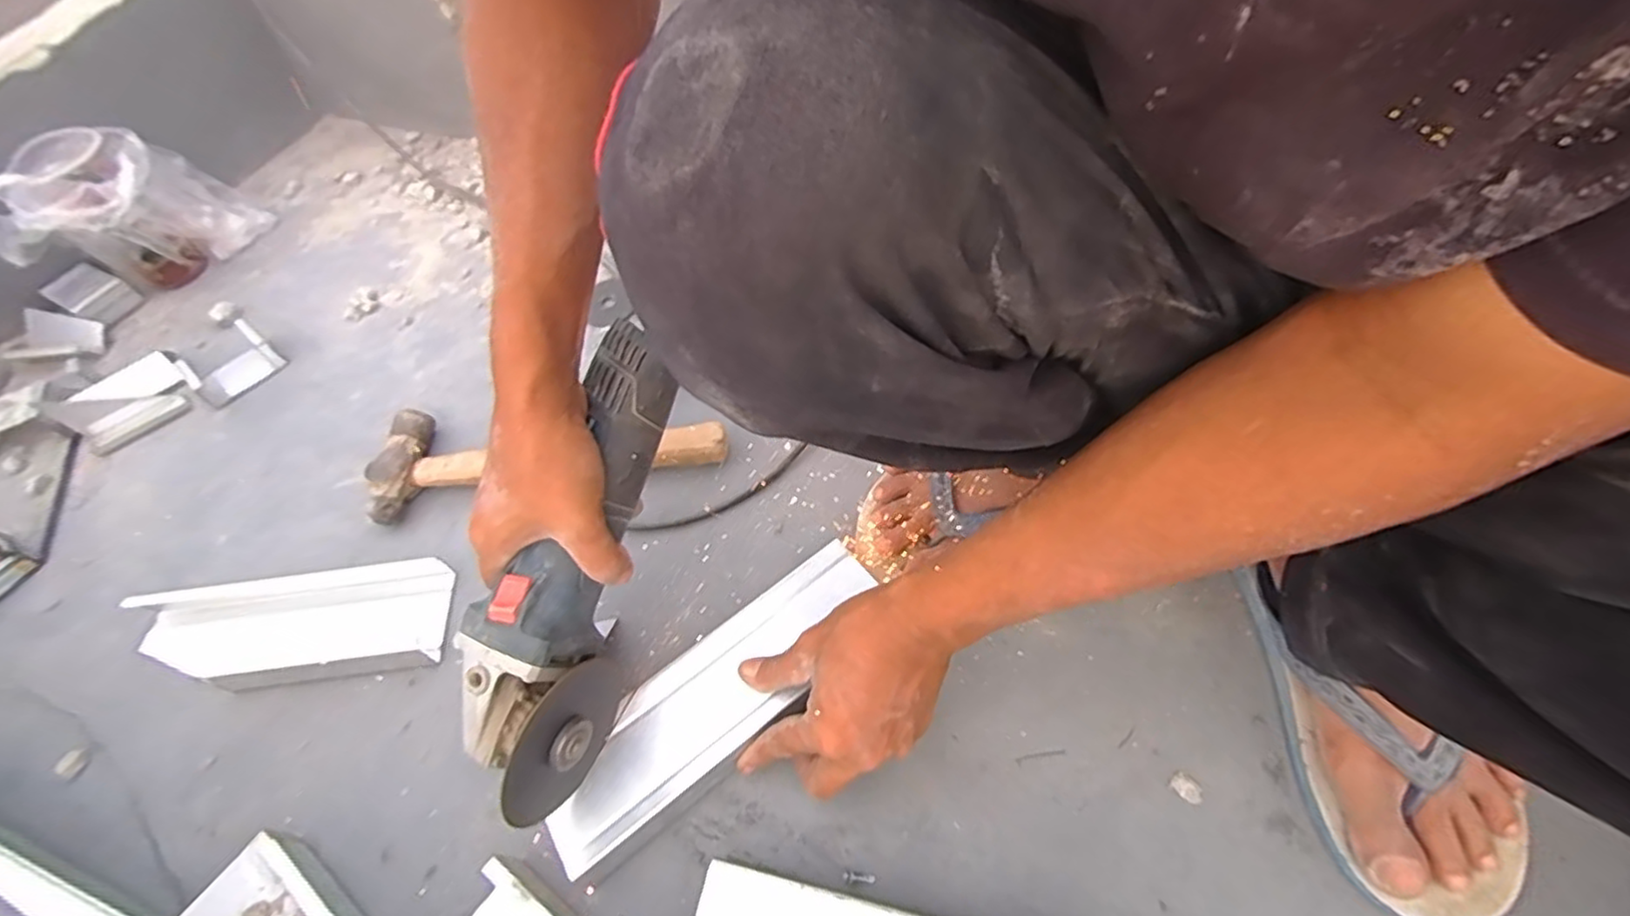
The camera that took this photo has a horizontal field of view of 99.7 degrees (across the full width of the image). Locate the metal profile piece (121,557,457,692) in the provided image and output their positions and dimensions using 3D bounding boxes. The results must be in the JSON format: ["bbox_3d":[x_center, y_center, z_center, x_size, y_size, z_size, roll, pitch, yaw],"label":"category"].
[{"bbox_3d":[-0.404,0.126,0.525,0.236,0.027,0.091,-4,55,2],"label":"metal profile piece"}]

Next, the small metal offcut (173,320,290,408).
[{"bbox_3d":[-0.587,-0.095,0.687,0.065,0.033,0.076,29,63,22],"label":"small metal offcut"}]

